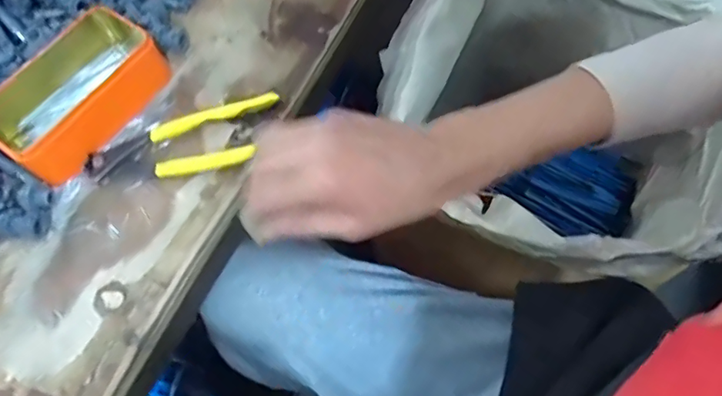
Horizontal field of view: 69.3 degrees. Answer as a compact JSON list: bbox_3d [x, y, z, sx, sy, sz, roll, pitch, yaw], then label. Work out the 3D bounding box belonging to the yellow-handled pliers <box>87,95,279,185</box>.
[{"bbox_3d":[-0.147,-0.043,0.434,0.162,0.016,0.057,-14,64,-3],"label":"yellow-handled pliers"}]

